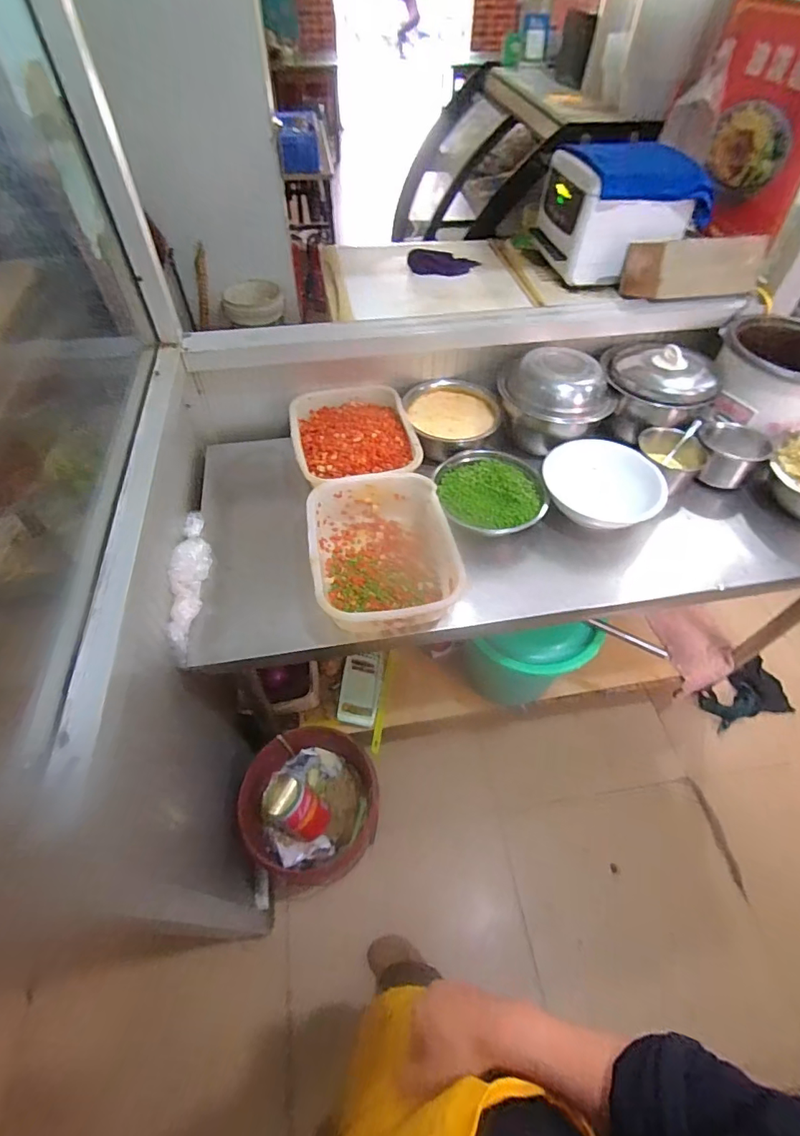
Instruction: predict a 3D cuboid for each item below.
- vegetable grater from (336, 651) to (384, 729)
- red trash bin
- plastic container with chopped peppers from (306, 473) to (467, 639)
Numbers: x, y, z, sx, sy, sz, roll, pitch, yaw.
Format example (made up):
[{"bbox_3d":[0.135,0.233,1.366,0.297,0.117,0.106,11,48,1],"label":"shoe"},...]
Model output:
[{"bbox_3d":[-0.109,0.339,1.388,0.115,0.048,0.199,4,53,0],"label":"vegetable grater"},{"bbox_3d":[-0.224,0.600,1.246,0.323,0.277,0.352,-4,53,-6],"label":"red trash bin"},{"bbox_3d":[-0.037,-0.030,0.939,0.249,0.108,0.317,-8,54,-9],"label":"plastic container with chopped peppers"}]

